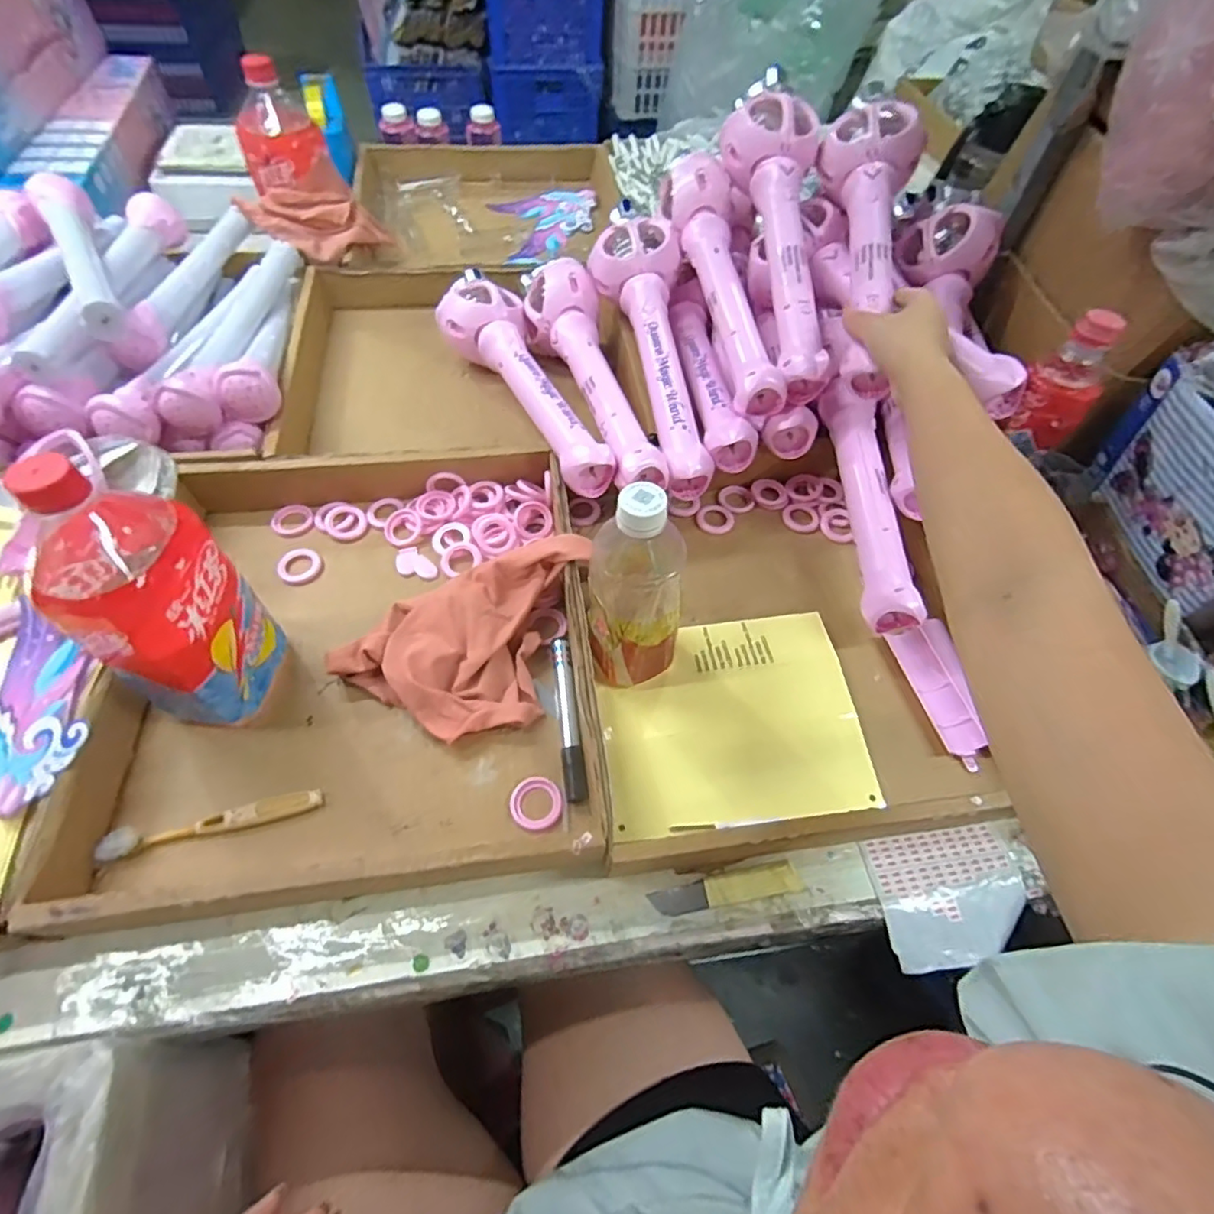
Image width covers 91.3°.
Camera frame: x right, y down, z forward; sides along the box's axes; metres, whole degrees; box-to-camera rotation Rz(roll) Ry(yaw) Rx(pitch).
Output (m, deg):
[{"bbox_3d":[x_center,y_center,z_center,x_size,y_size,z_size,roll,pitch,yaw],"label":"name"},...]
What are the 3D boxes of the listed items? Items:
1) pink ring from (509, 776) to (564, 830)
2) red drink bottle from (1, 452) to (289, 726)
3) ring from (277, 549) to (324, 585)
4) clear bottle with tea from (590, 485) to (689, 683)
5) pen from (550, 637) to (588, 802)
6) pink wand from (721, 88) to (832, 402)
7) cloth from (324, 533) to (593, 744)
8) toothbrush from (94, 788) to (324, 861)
[{"bbox_3d":[-0.051,0.142,0.432,0.036,0.004,0.037,1,57,-2],"label":"pink ring"},{"bbox_3d":[-0.299,0.000,0.389,0.082,0.216,0.089,6,57,1],"label":"red drink bottle"},{"bbox_3d":[-0.281,-0.038,0.544,0.037,0.009,0.035,1,57,-2],"label":"ring"},{"bbox_3d":[0.021,-0.009,0.429,0.067,0.178,0.065,5,57,1],"label":"clear bottle with tea"},{"bbox_3d":[-0.031,0.083,0.466,0.016,0.016,0.135,-6,58,-6],"label":"pen"},{"bbox_3d":[0.178,-0.362,0.592,0.089,0.063,0.332,-3,77,-4],"label":"pink wand"},{"bbox_3d":[-0.105,0.011,0.488,0.155,0.052,0.185,25,60,13],"label":"cloth"},{"bbox_3d":[-0.272,0.149,0.412,0.138,0.016,0.019,-13,59,-10],"label":"toothbrush"}]

